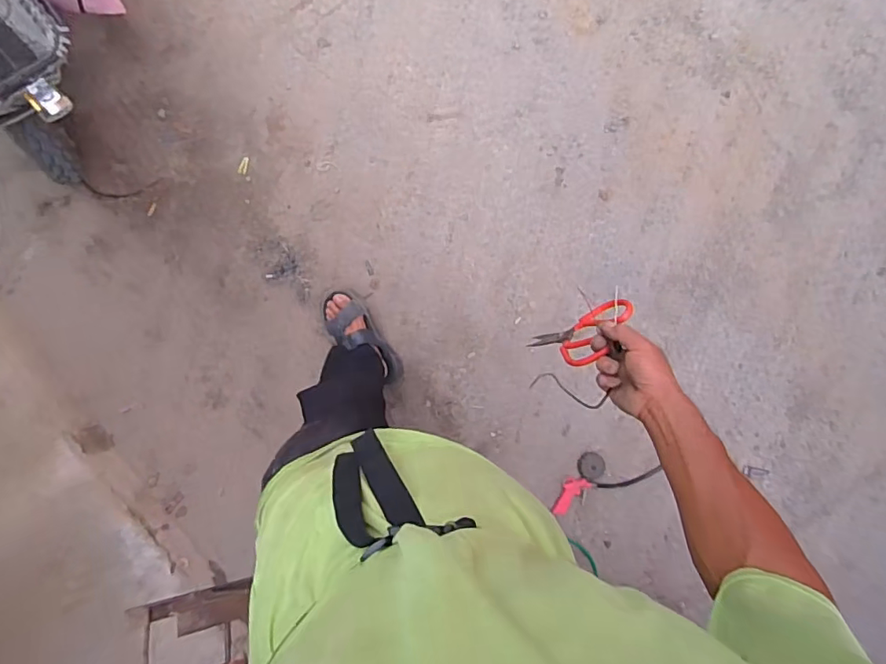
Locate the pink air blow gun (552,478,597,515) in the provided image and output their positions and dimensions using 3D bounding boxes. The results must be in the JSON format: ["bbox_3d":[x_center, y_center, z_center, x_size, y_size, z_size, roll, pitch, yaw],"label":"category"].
[{"bbox_3d":[0.374,0.474,1.514,0.096,0.022,0.121,27,87,-6],"label":"pink air blow gun"}]

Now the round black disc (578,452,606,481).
[{"bbox_3d":[0.423,0.383,1.515,0.081,0.016,0.078,0,90,-7],"label":"round black disc"}]

